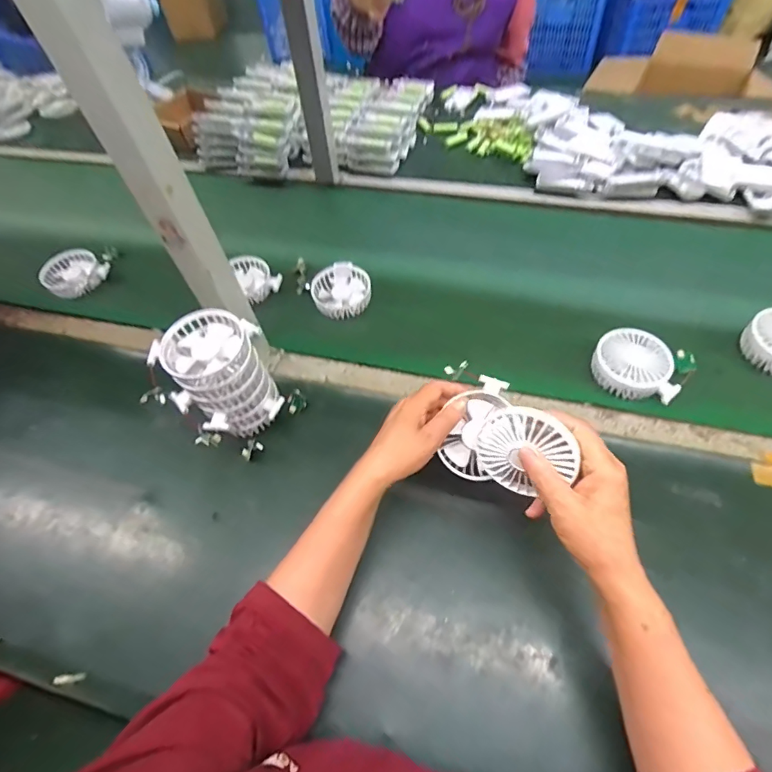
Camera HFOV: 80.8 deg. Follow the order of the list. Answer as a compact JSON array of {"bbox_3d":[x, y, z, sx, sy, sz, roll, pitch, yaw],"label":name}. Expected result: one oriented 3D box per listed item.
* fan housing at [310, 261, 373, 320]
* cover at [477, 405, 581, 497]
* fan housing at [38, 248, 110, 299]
[{"bbox_3d":[-0.070,-0.150,0.716,0.091,0.036,0.099,-7,52,-2],"label":"fan housing"},{"bbox_3d":[0.115,0.056,0.390,0.077,0.085,0.018,47,47,1],"label":"cover"},{"bbox_3d":[-0.548,-0.198,0.793,0.093,0.033,0.091,29,79,8],"label":"fan housing"}]

